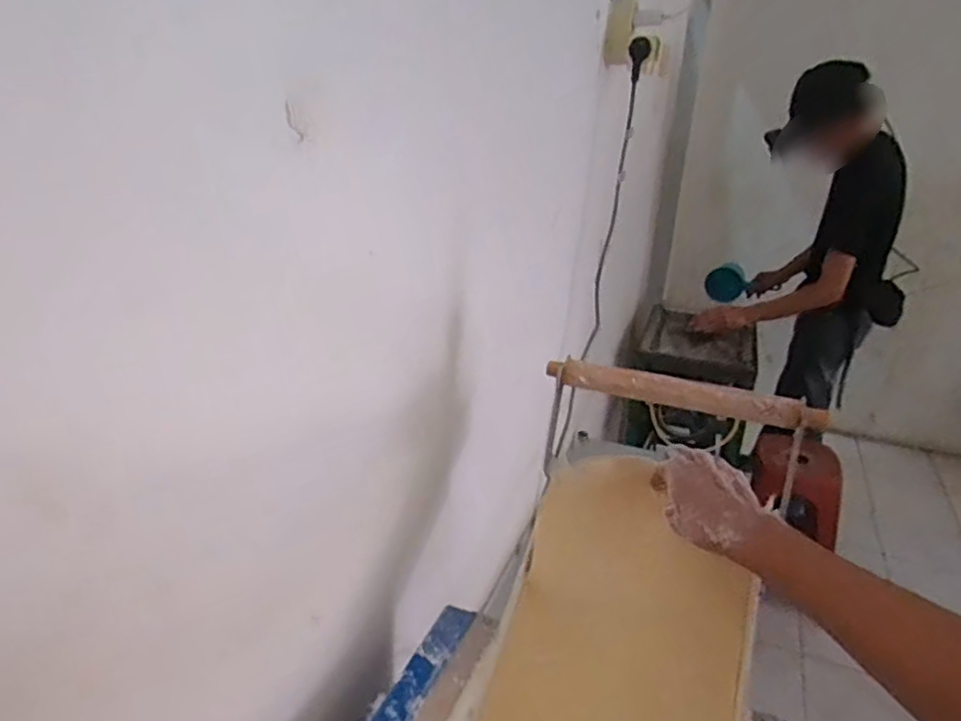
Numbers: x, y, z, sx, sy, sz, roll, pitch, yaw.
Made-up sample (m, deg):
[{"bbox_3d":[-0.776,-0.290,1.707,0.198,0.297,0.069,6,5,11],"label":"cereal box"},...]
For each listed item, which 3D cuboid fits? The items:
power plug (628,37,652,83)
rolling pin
[{"bbox_3d":[0.261,-0.499,1.070,0.035,0.065,0.038,11,26,17],"label":"power plug"},{"bbox_3d":[0.198,0.032,0.642,0.264,0.031,0.028,13,26,21],"label":"rolling pin"}]

